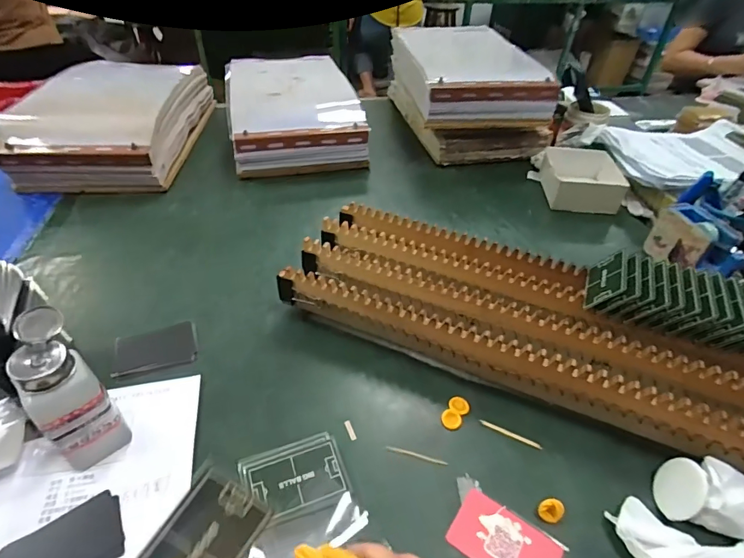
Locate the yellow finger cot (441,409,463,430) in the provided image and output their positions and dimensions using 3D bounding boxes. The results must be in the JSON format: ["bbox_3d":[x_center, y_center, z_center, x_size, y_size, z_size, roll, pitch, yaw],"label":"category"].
[{"bbox_3d":[0.083,0.148,0.443,0.021,0.004,0.020,0,42,0],"label":"yellow finger cot"}]

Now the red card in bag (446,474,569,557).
[{"bbox_3d":[0.110,0.223,0.364,0.096,0.004,0.059,28,49,26],"label":"red card in bag"}]

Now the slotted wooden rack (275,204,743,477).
[{"bbox_3d":[0.183,0.048,0.494,0.574,0.073,0.186,19,45,19],"label":"slotted wooden rack"}]

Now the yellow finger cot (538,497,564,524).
[{"bbox_3d":[0.159,0.204,0.373,0.018,0.011,0.018,0,42,0],"label":"yellow finger cot"}]

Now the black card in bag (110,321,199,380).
[{"bbox_3d":[-0.259,0.084,0.510,0.093,0.005,0.065,-11,44,-13],"label":"black card in bag"}]

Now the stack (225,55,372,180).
[{"bbox_3d":[-0.176,-0.374,0.930,0.254,0.109,0.389,-9,43,-11],"label":"stack"}]

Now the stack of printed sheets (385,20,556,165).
[{"bbox_3d":[0.208,-0.429,0.955,0.270,0.164,0.414,-4,43,-5],"label":"stack of printed sheets"}]

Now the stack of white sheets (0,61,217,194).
[{"bbox_3d":[-0.515,-0.337,0.875,0.268,0.120,0.432,-1,42,-2],"label":"stack of white sheets"}]

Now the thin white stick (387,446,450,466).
[{"bbox_3d":[0.044,0.175,0.421,0.061,0.004,0.005,12,44,13],"label":"thin white stick"}]

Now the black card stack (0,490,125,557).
[{"bbox_3d":[-0.256,0.224,0.350,0.088,0.008,0.055,-23,47,-24],"label":"black card stack"}]

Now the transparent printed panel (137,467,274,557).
[{"bbox_3d":[-0.103,0.160,0.253,0.078,0.053,0.009,-51,16,-18],"label":"transparent printed panel"}]

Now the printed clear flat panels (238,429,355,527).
[{"bbox_3d":[-0.072,0.182,0.393,0.088,0.008,0.069,-15,45,-17],"label":"printed clear flat panels"}]

